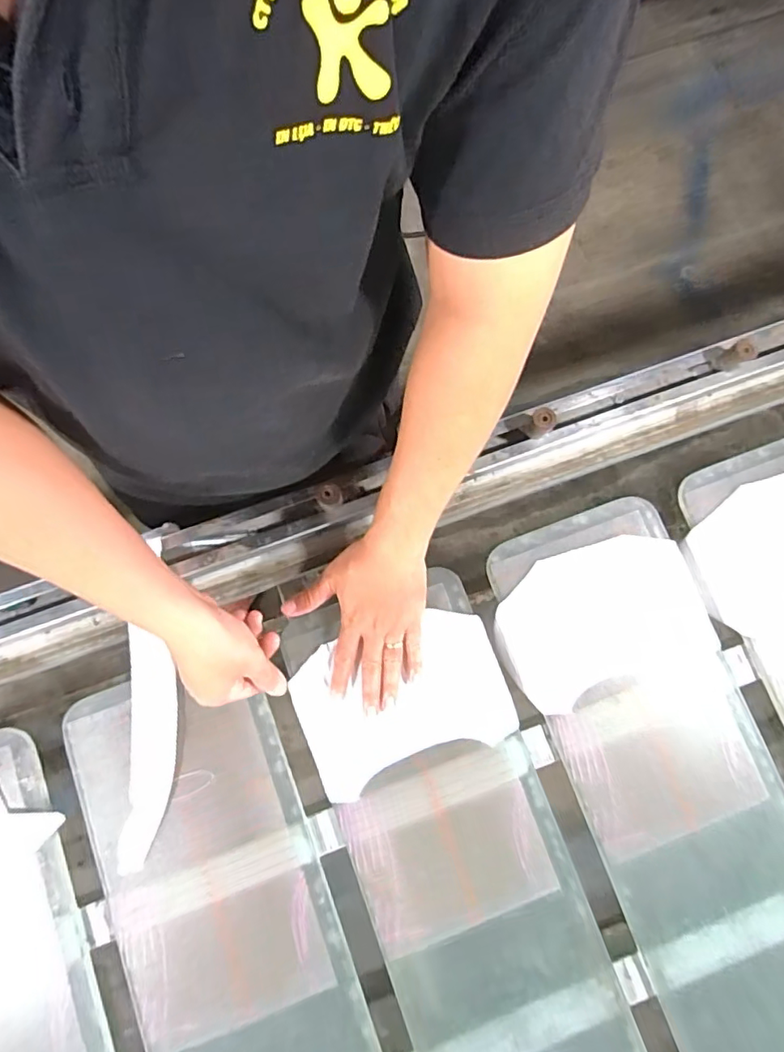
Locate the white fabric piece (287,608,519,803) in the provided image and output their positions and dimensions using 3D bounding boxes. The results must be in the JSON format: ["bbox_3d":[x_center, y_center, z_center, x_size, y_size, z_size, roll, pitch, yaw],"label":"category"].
[{"bbox_3d":[0.010,0.175,0.547,0.206,0.014,0.141,-20,78,-4],"label":"white fabric piece"}]

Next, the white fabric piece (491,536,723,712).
[{"bbox_3d":[0.222,0.098,0.563,0.210,0.015,0.153,-13,81,-3],"label":"white fabric piece"}]

